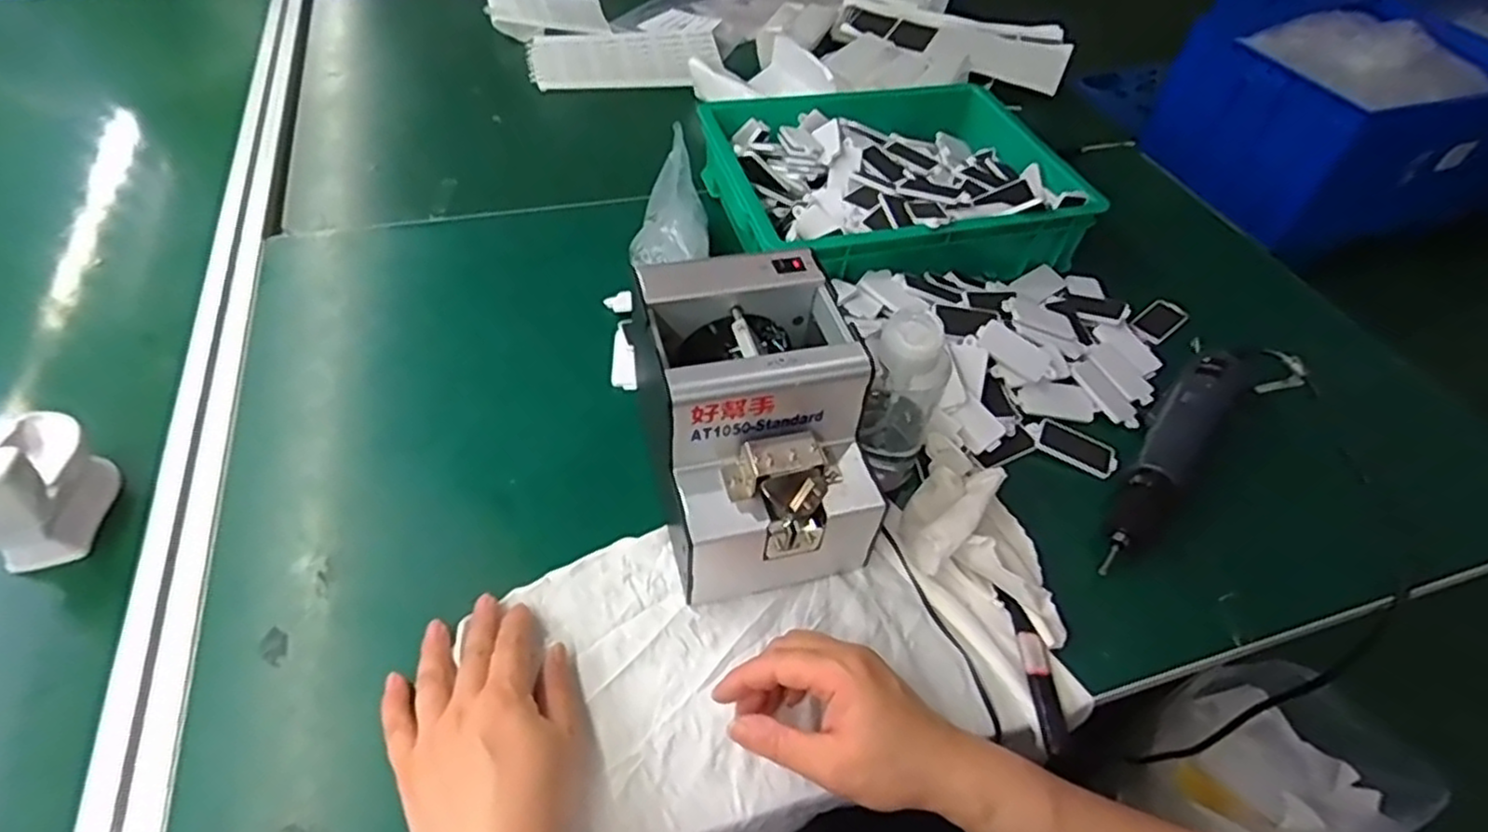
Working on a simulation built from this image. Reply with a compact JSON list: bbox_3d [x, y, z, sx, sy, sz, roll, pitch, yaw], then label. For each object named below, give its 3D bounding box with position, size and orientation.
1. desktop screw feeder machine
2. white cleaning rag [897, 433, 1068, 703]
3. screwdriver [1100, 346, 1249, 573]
[{"bbox_3d":[0.005,0.007,0.490,0.129,0.145,0.172,-9,50,-13],"label":"desktop screw feeder machine"},{"bbox_3d":[0.160,0.090,0.499,0.082,0.042,0.172,-14,52,-17],"label":"white cleaning rag"},{"bbox_3d":[0.332,0.024,0.567,0.044,0.037,0.252,37,55,24],"label":"screwdriver"}]

